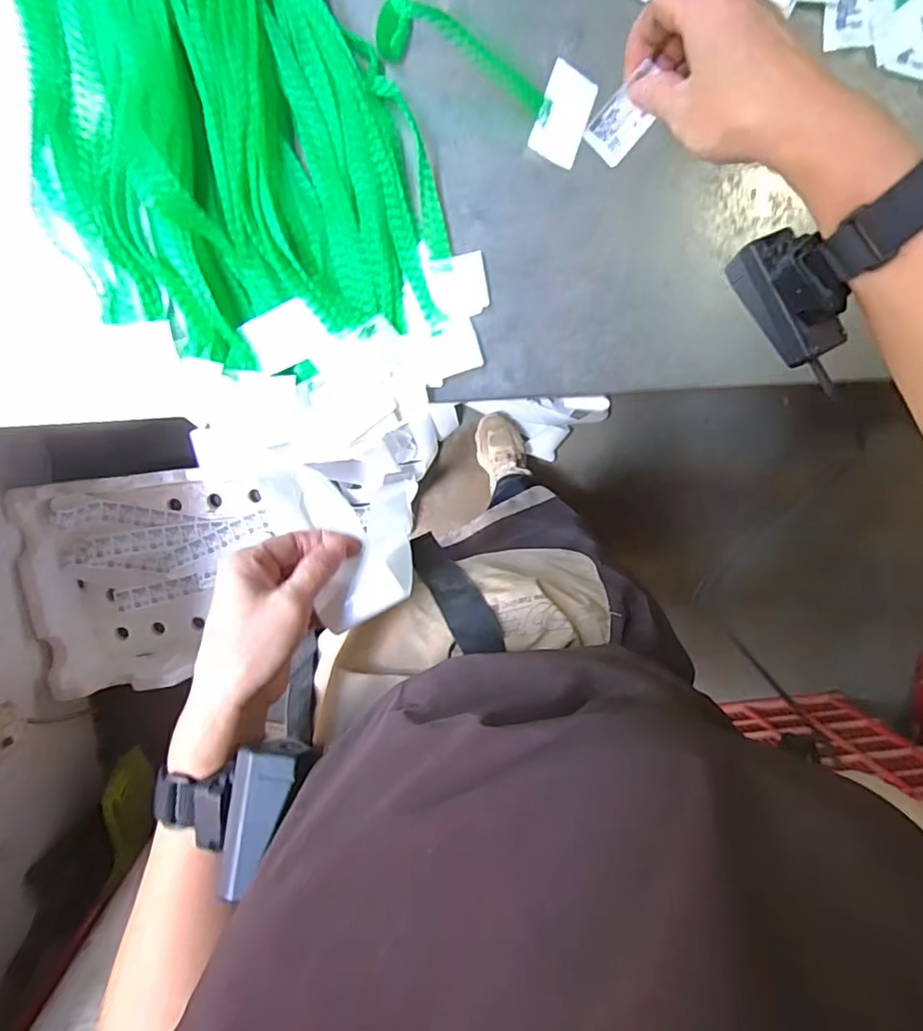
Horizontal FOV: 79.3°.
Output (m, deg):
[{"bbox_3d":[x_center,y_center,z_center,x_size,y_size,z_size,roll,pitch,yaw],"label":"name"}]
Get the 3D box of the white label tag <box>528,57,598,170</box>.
[{"bbox_3d":[0.075,-0.294,0.410,0.036,0.004,0.062,19,101,-9],"label":"white label tag"}]

